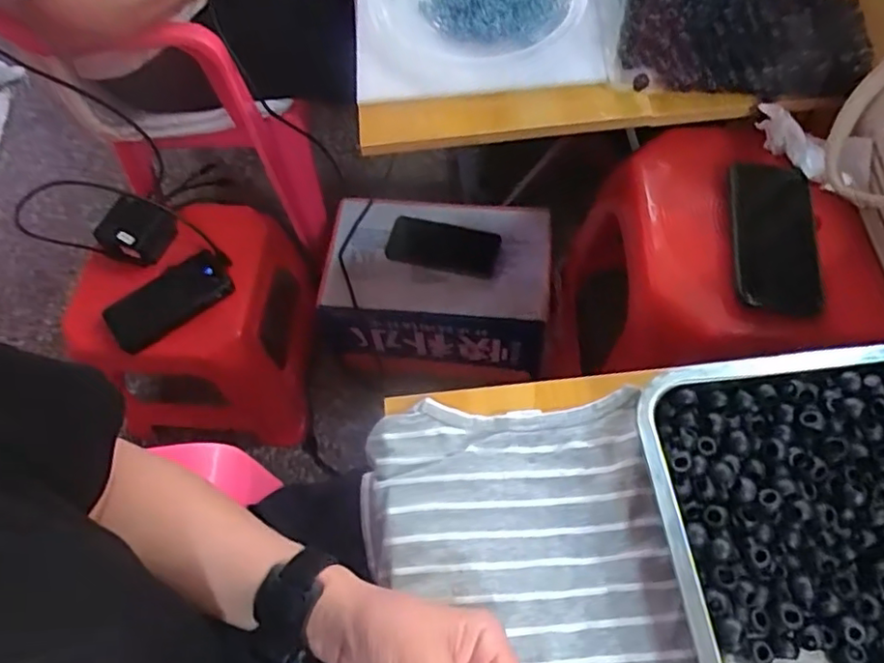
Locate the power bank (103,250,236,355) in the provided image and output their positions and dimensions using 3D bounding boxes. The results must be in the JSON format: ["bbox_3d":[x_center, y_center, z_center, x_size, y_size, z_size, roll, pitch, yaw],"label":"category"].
[{"bbox_3d":[-0.354,-0.038,0.808,0.157,0.027,0.074,-37,67,-14],"label":"power bank"}]

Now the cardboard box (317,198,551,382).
[{"bbox_3d":[-0.004,-0.070,0.975,0.324,0.164,0.210,3,64,5],"label":"cardboard box"}]

